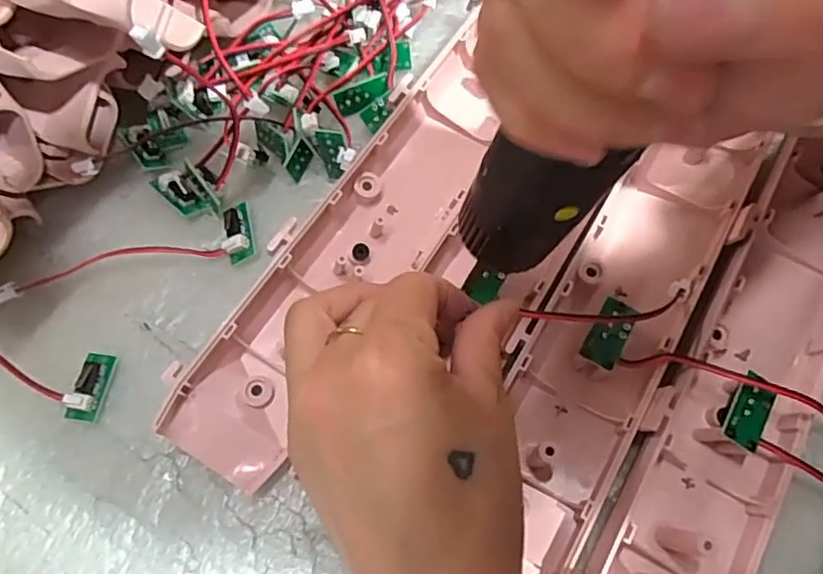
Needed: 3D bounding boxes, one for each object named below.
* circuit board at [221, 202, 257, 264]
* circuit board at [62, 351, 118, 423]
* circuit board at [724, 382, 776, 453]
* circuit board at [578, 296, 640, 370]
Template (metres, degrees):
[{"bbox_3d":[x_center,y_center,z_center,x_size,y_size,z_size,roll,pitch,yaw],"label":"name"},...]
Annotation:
[{"bbox_3d":[-0.082,-0.027,0.287,0.013,0.009,0.030,-10,68,-3],"label":"circuit board"},{"bbox_3d":[-0.138,0.041,0.260,0.013,0.011,0.030,10,69,6],"label":"circuit board"},{"bbox_3d":[0.130,0.047,0.233,0.013,0.004,0.029,28,69,12],"label":"circuit board"},{"bbox_3d":[0.079,0.019,0.245,0.014,0.004,0.028,28,64,15],"label":"circuit board"}]

